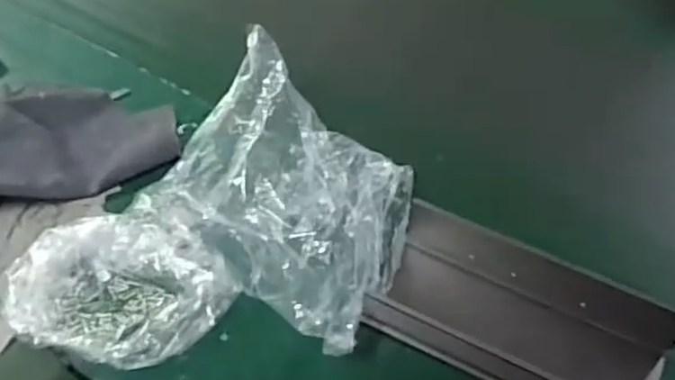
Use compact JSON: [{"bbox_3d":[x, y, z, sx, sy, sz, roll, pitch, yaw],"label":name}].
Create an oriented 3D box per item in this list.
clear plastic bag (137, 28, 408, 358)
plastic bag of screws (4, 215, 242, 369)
[{"bbox_3d":[-0.041,-0.001,0.596,0.238,0.087,0.197,28,56,17],"label":"clear plastic bag"},{"bbox_3d":[-0.178,0.080,0.550,0.164,0.042,0.134,-29,60,-23],"label":"plastic bag of screws"}]

